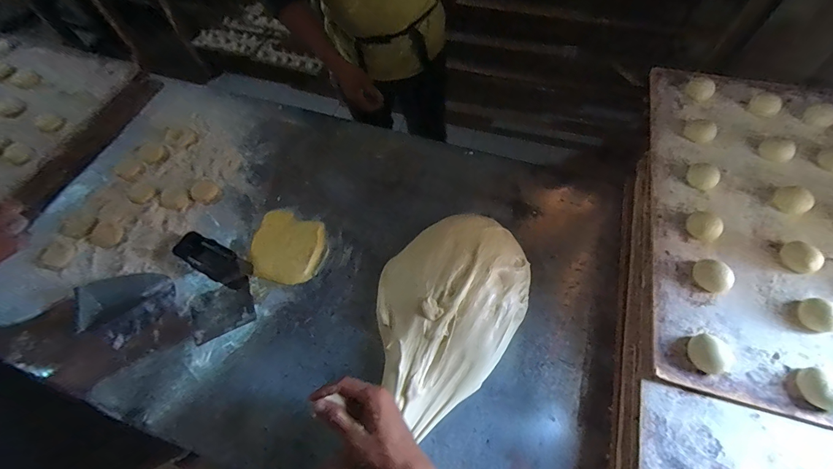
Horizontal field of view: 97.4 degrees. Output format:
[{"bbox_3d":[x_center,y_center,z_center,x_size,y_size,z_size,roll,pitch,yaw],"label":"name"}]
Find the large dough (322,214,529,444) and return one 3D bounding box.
[{"bbox_3d":[0.041,0.106,0.539,0.209,0.047,0.315,19,62,15],"label":"large dough"}]

